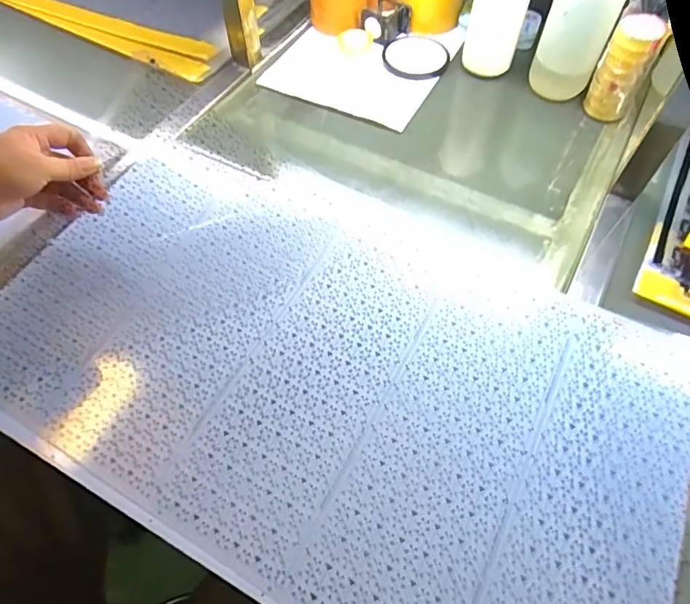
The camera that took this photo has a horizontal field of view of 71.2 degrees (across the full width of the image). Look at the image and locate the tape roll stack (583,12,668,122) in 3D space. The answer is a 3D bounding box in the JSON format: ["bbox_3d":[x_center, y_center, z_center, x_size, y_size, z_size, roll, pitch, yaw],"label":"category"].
[{"bbox_3d":[0.323,-0.270,0.561,0.051,0.108,0.050,26,62,15],"label":"tape roll stack"}]

